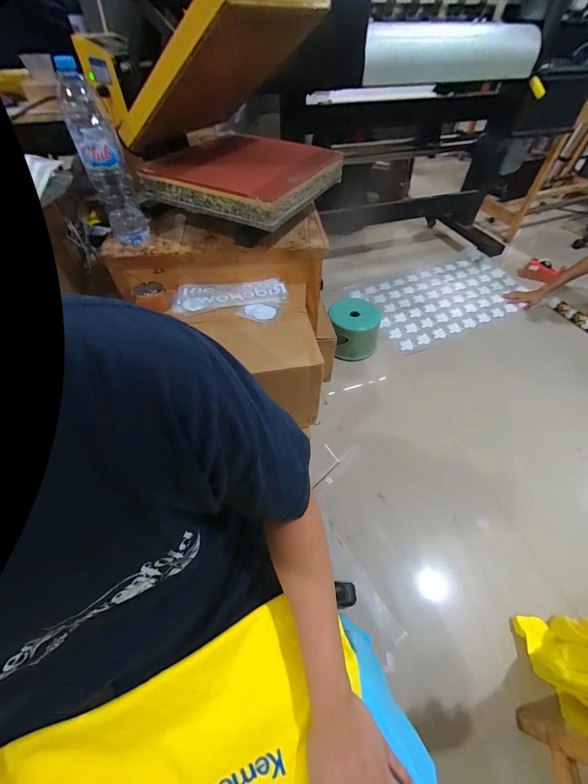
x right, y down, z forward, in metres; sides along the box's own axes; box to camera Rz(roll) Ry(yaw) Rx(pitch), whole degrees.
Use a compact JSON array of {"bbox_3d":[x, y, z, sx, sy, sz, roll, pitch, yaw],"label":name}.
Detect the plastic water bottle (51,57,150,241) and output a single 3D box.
[{"bbox_3d":[-0.420,-0.503,0.683,0.085,0.313,0.092,-20,55,-15],"label":"plastic water bottle"}]

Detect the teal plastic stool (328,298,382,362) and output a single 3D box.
[{"bbox_3d":[0.280,-0.289,1.452,0.225,0.203,0.260,1,52,1],"label":"teal plastic stool"}]

